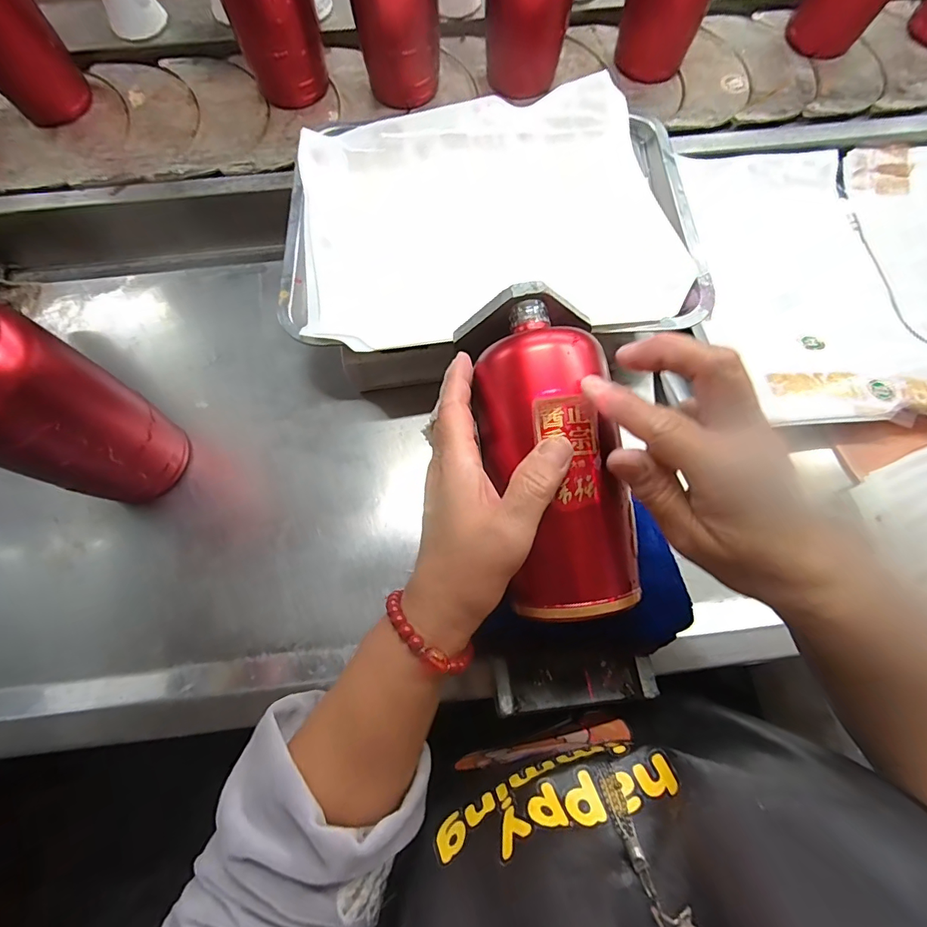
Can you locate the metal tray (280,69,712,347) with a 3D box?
[{"bbox_3d":[0.019,-0.216,0.419,0.350,0.068,0.287,-7,74,-2],"label":"metal tray"}]

